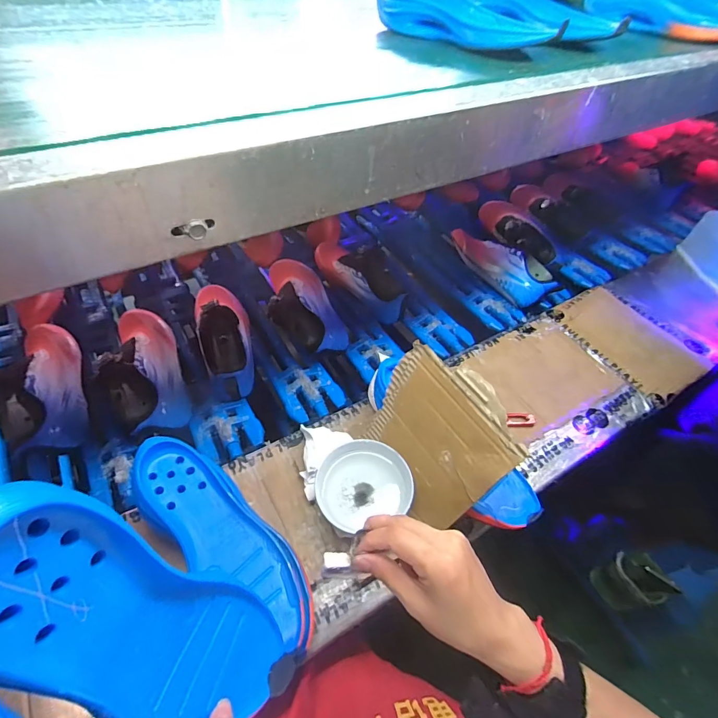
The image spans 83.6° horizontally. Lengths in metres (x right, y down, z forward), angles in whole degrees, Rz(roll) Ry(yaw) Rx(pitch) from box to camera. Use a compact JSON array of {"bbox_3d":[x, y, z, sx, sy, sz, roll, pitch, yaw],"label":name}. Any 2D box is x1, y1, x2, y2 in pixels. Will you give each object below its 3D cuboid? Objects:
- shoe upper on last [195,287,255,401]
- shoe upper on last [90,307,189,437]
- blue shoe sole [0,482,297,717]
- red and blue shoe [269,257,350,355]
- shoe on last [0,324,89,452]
[{"bbox_3d":[-0.221,-0.044,0.655,0.079,0.111,0.232,-13,54,-14],"label":"shoe upper on last"},{"bbox_3d":[-0.343,0.009,0.624,0.113,0.081,0.238,-17,55,-16],"label":"shoe upper on last"},{"bbox_3d":[-0.125,0.166,0.240,0.027,0.263,0.087,2,46,33],"label":"blue shoe sole"},{"bbox_3d":[-0.111,-0.096,0.733,0.114,0.071,0.222,-19,55,-18],"label":"red and blue shoe"},{"bbox_3d":[-0.475,0.036,0.592,0.111,0.081,0.235,-18,55,-17],"label":"shoe on last"}]

